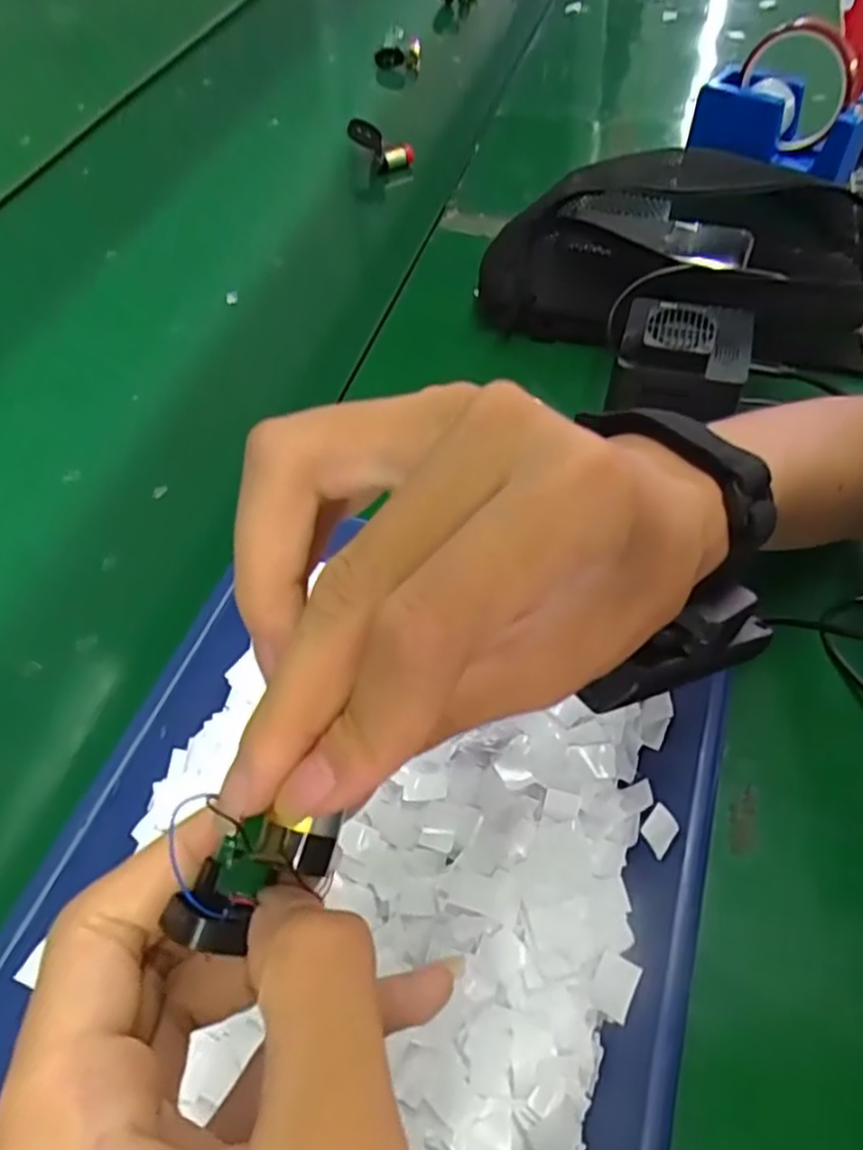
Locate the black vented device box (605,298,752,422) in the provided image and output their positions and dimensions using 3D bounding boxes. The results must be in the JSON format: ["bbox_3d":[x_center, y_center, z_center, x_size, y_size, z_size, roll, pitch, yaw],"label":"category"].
[{"bbox_3d":[0.159,-0.138,0.448,0.079,0.052,0.081,14,57,11],"label":"black vented device box"}]

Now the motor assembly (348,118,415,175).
[{"bbox_3d":[-0.048,-0.401,0.656,0.061,0.040,0.023,5,55,5],"label":"motor assembly"}]

